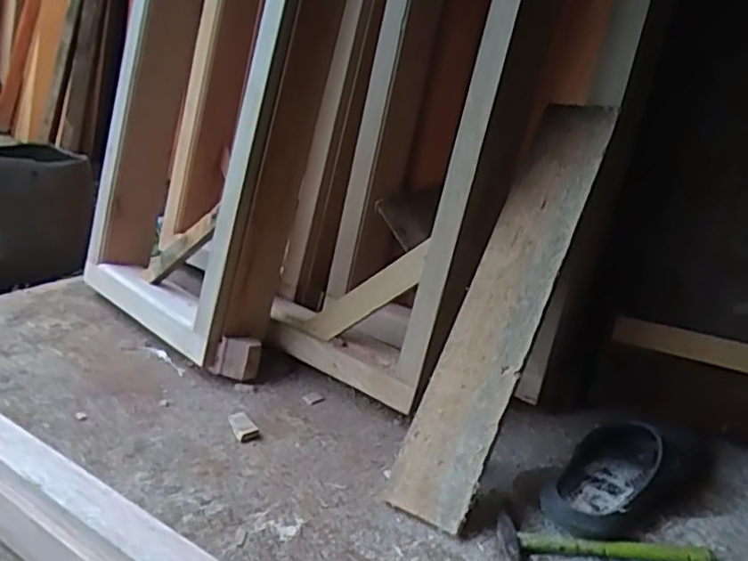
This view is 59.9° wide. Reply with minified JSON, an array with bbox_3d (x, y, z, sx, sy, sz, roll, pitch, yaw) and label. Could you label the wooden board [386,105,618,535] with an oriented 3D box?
[{"bbox_3d":[0.173,0.018,0.837,0.101,0.582,0.018,17,-16,31],"label":"wooden board"}]

